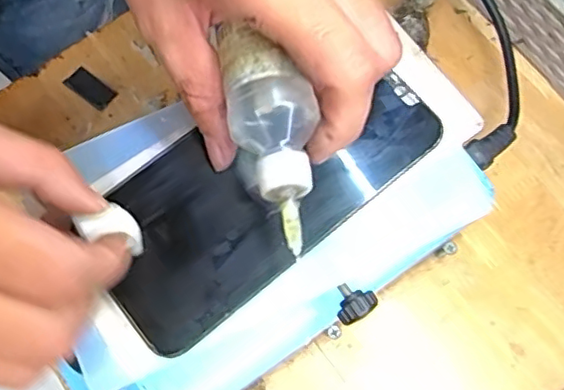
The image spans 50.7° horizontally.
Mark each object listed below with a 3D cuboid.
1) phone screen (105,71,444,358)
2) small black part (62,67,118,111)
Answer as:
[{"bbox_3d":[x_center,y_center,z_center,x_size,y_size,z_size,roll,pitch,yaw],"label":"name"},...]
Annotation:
[{"bbox_3d":[-0.009,-0.007,0.256,0.154,0.008,0.072,-38,76,-10],"label":"phone screen"},{"bbox_3d":[-0.140,-0.078,0.436,0.038,0.004,0.019,35,77,11],"label":"small black part"}]

